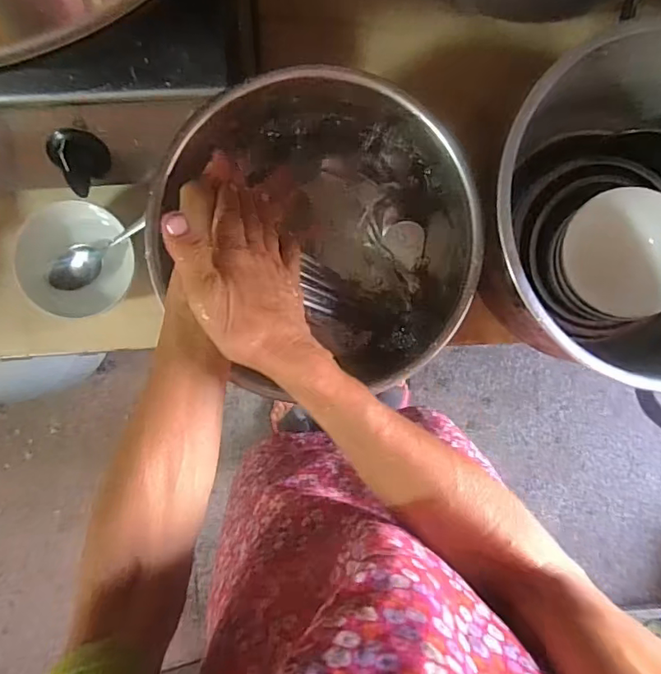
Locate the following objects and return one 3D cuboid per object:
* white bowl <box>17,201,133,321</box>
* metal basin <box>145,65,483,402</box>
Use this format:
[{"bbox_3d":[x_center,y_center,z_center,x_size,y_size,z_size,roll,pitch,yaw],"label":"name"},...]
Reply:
[{"bbox_3d":[-0.246,-0.073,0.512,0.098,0.055,0.106,0,91,0],"label":"white bowl"},{"bbox_3d":[-0.004,-0.084,0.446,0.259,0.101,0.258,0,91,0],"label":"metal basin"}]

